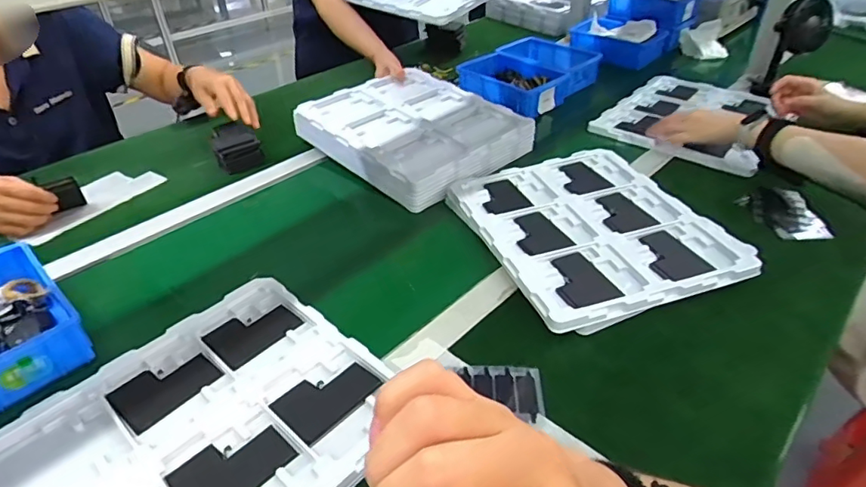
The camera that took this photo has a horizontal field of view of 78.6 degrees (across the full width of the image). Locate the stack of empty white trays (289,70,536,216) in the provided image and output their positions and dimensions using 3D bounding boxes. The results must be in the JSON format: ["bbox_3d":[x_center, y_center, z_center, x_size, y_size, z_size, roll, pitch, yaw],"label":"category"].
[{"bbox_3d":[-0.025,-0.201,0.908,0.301,0.057,0.350,-26,44,-29],"label":"stack of empty white trays"}]

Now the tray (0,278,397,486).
[{"bbox_3d":[-0.211,0.169,0.483,0.285,0.016,0.314,28,46,32],"label":"tray"}]

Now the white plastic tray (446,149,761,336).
[{"bbox_3d":[0.203,-0.027,0.705,0.276,0.027,0.319,-14,39,-16],"label":"white plastic tray"}]

